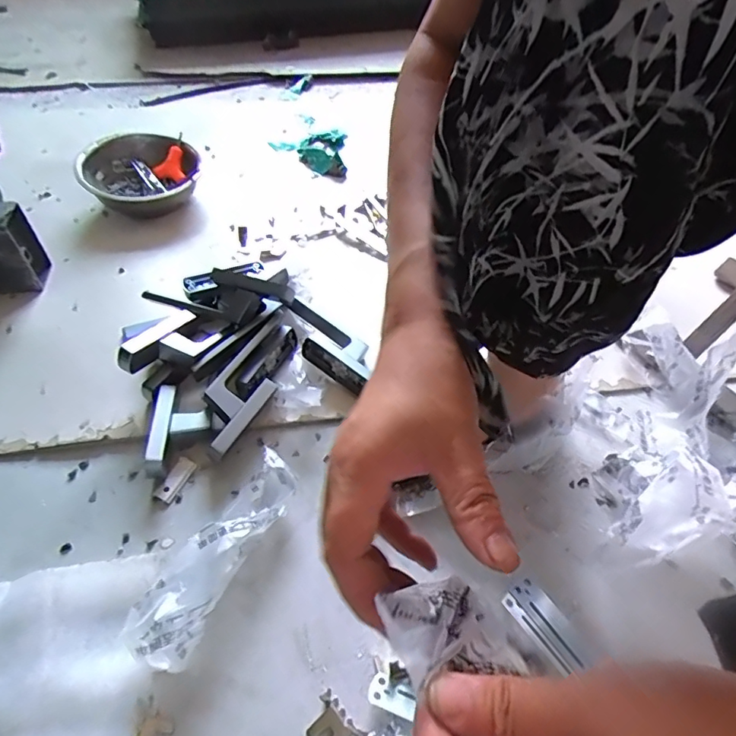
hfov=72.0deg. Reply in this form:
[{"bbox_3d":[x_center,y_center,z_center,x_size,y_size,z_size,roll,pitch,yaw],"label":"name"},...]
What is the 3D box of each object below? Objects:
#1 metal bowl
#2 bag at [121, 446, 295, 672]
[{"bbox_3d":[-0.354,-0.303,0.797,0.166,0.066,0.171,1,49,-1],"label":"metal bowl"},{"bbox_3d":[-0.123,0.154,0.427,0.055,0.059,0.181,21,52,16],"label":"bag"}]

